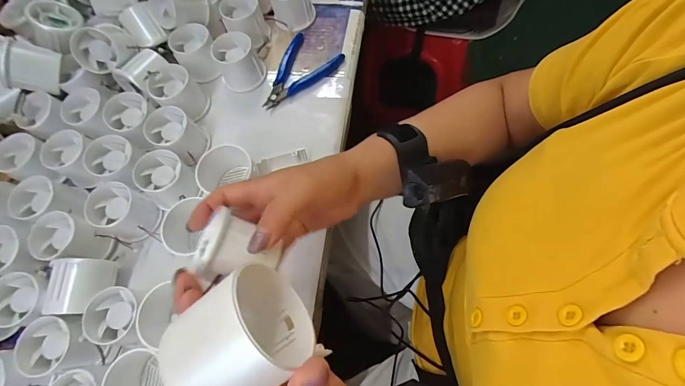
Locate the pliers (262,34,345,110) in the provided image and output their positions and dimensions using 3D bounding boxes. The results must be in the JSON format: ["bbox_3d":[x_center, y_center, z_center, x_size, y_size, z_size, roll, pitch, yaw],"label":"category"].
[{"bbox_3d":[-0.063,-0.158,0.434,0.075,0.012,0.115,36,76,17],"label":"pliers"}]

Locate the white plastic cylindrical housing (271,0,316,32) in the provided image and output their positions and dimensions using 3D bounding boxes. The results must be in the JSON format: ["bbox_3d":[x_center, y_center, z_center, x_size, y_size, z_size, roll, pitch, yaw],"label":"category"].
[{"bbox_3d":[-0.069,-0.263,0.457,0.056,0.051,0.051,-2,69,5],"label":"white plastic cylindrical housing"}]

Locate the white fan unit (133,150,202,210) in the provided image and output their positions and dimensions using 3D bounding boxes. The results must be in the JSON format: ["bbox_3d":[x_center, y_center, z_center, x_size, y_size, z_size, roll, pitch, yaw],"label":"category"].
[{"bbox_3d":[-0.197,-0.015,0.374,0.056,0.043,0.056,-2,69,5],"label":"white fan unit"}]

